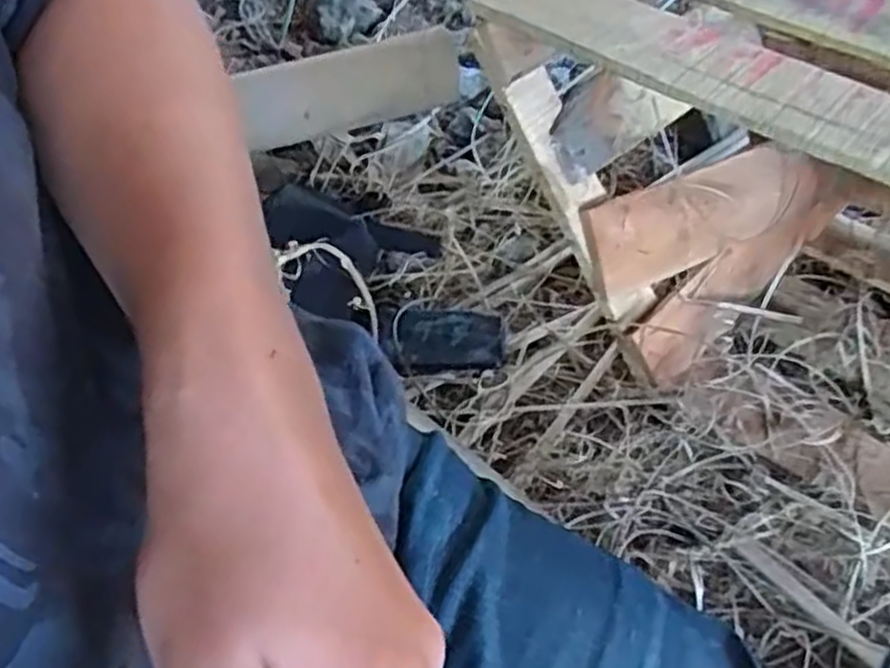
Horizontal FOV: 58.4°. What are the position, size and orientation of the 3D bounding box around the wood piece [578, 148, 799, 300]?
[{"bbox_3d":[0.224,-0.102,0.706,0.225,0.089,0.020,-21,21,-18],"label":"wood piece"}]

